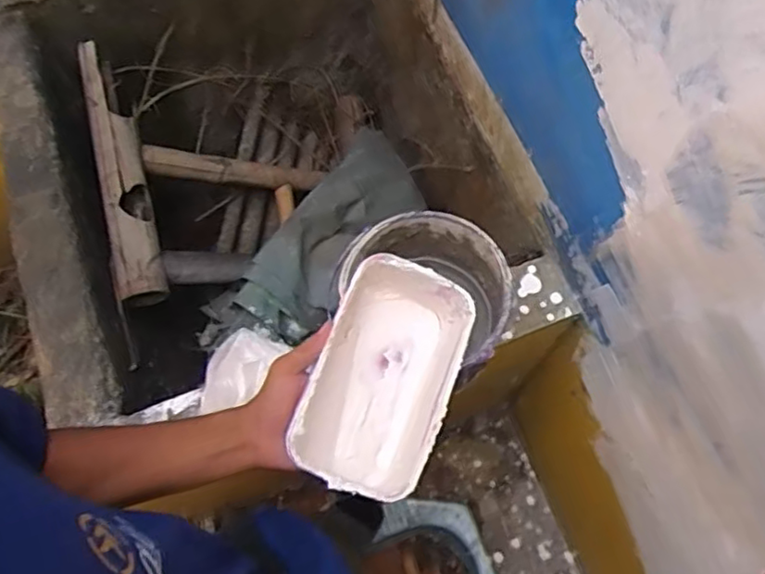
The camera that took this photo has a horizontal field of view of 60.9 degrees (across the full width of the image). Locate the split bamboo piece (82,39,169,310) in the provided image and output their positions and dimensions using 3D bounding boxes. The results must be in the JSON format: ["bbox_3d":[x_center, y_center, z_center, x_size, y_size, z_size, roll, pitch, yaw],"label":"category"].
[{"bbox_3d":[-0.451,-0.204,1.121,0.073,0.079,0.477,-16,71,-3],"label":"split bamboo piece"}]

